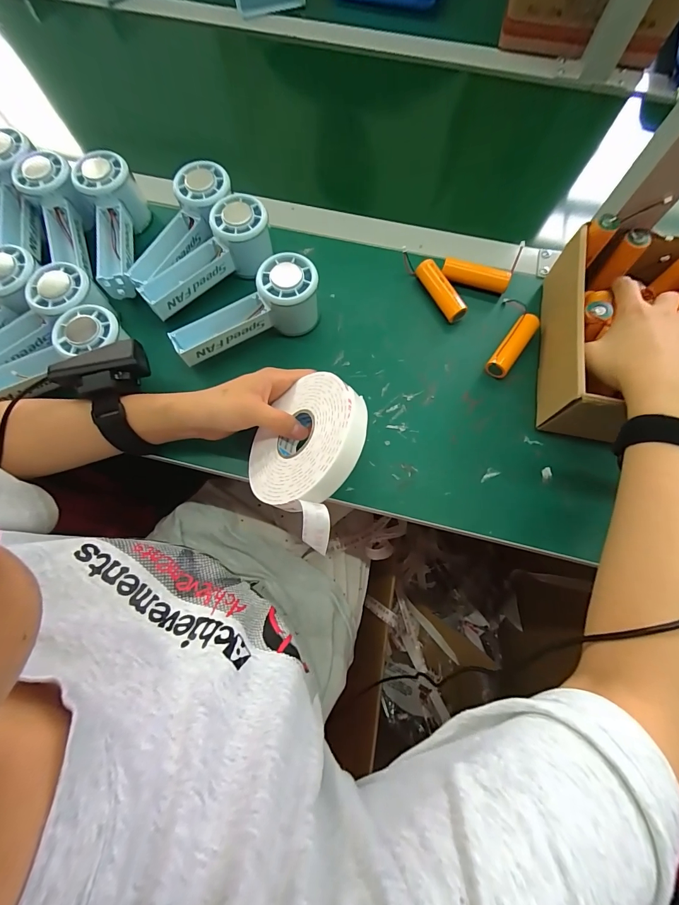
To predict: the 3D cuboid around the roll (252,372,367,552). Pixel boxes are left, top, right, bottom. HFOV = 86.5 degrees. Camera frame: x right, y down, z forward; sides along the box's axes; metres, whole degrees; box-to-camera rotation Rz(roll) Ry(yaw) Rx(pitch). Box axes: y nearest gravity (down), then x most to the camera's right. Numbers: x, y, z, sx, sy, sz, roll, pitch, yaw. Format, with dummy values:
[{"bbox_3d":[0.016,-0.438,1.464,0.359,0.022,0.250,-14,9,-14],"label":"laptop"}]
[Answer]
[{"bbox_3d":[-0.024,-0.005,0.288,0.110,0.026,0.111,-20,57,34],"label":"roll"}]

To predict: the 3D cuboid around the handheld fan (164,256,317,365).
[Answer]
[{"bbox_3d":[-0.092,-0.137,0.360,0.144,0.062,0.056,-19,74,-6],"label":"handheld fan"}]

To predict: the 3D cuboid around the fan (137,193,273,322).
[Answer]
[{"bbox_3d":[-0.140,-0.202,0.381,0.145,0.059,0.051,-34,76,-9],"label":"fan"}]

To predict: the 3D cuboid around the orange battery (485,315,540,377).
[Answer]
[{"bbox_3d":[0.178,-0.108,0.373,0.022,0.024,0.072,36,77,10],"label":"orange battery"}]

